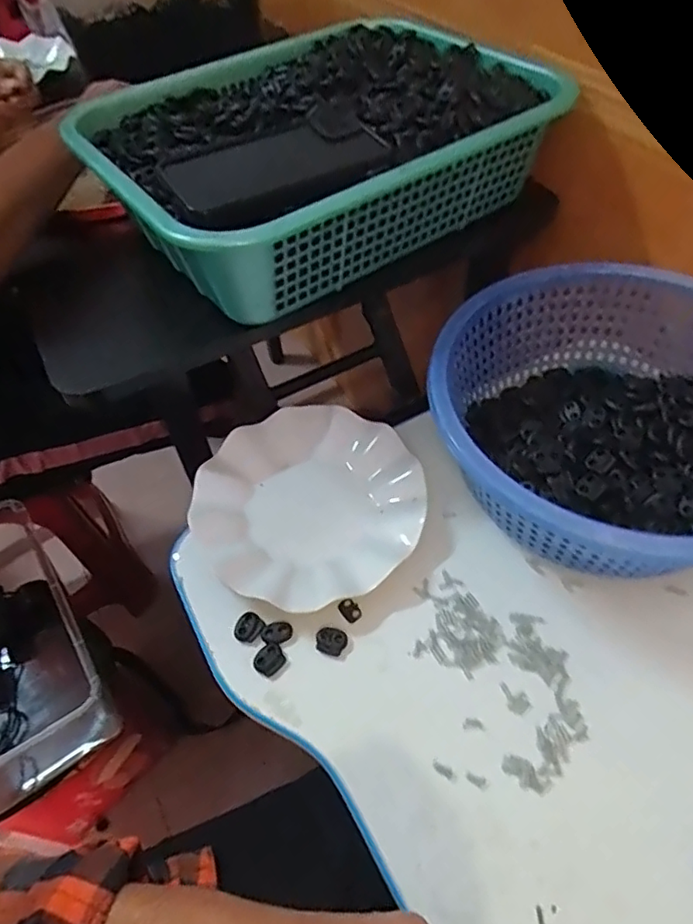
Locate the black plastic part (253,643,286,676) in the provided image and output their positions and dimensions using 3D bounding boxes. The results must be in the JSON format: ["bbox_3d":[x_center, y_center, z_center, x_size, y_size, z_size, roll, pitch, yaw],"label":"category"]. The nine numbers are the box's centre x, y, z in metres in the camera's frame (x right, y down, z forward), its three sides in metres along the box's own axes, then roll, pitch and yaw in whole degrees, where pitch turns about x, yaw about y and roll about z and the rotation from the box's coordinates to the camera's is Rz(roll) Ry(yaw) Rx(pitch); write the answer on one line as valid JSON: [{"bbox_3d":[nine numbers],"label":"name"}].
[{"bbox_3d":[-0.053,0.136,0.409,0.021,0.005,0.018,-27,56,-16],"label":"black plastic part"}]

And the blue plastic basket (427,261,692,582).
[{"bbox_3d":[0.203,-0.031,0.451,0.252,0.099,0.262,-2,53,3],"label":"blue plastic basket"}]

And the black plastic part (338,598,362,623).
[{"bbox_3d":[0.003,0.107,0.429,0.013,0.007,0.016,-35,58,-21],"label":"black plastic part"}]

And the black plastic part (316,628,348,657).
[{"bbox_3d":[-0.011,0.125,0.415,0.021,0.007,0.017,16,56,16],"label":"black plastic part"}]

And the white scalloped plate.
[{"bbox_3d":[-0.030,0.028,0.476,0.177,0.023,0.176,-2,53,3],"label":"white scalloped plate"}]

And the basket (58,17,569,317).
[{"bbox_3d":[-0.031,-0.294,0.548,0.375,0.100,0.299,-33,57,-20],"label":"basket"}]

